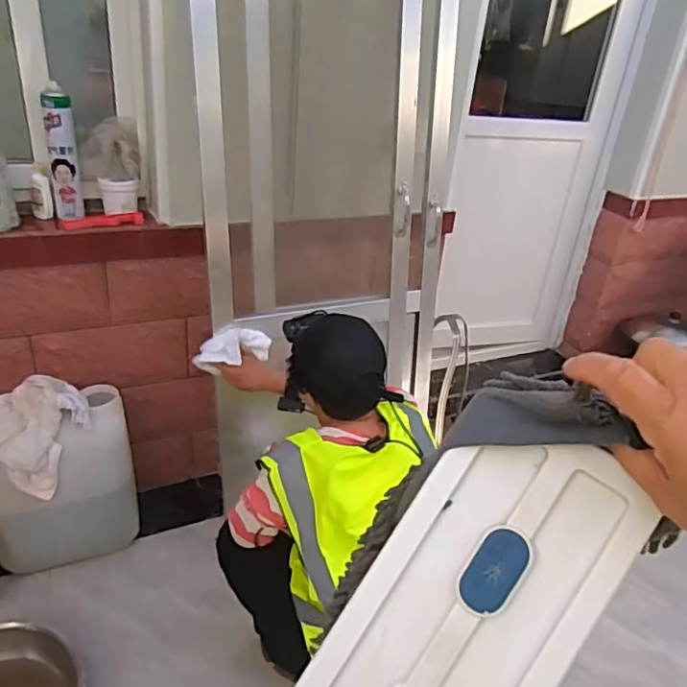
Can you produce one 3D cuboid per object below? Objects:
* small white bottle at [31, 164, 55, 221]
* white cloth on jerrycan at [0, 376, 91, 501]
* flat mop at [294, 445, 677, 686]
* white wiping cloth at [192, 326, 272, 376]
[{"bbox_3d":[-0.761,-0.382,1.494,0.049,0.130,0.048,-8,32,-23],"label":"small white bottle"},{"bbox_3d":[-0.785,0.225,1.502,0.189,0.219,0.236,21,32,26],"label":"white cloth on jerrycan"},{"bbox_3d":[0.019,0.237,0.326,0.128,0.412,0.049,26,-7,32],"label":"flat mop"},{"bbox_3d":[-0.287,0.013,1.519,0.194,0.108,0.053,-17,33,-7],"label":"white wiping cloth"}]

